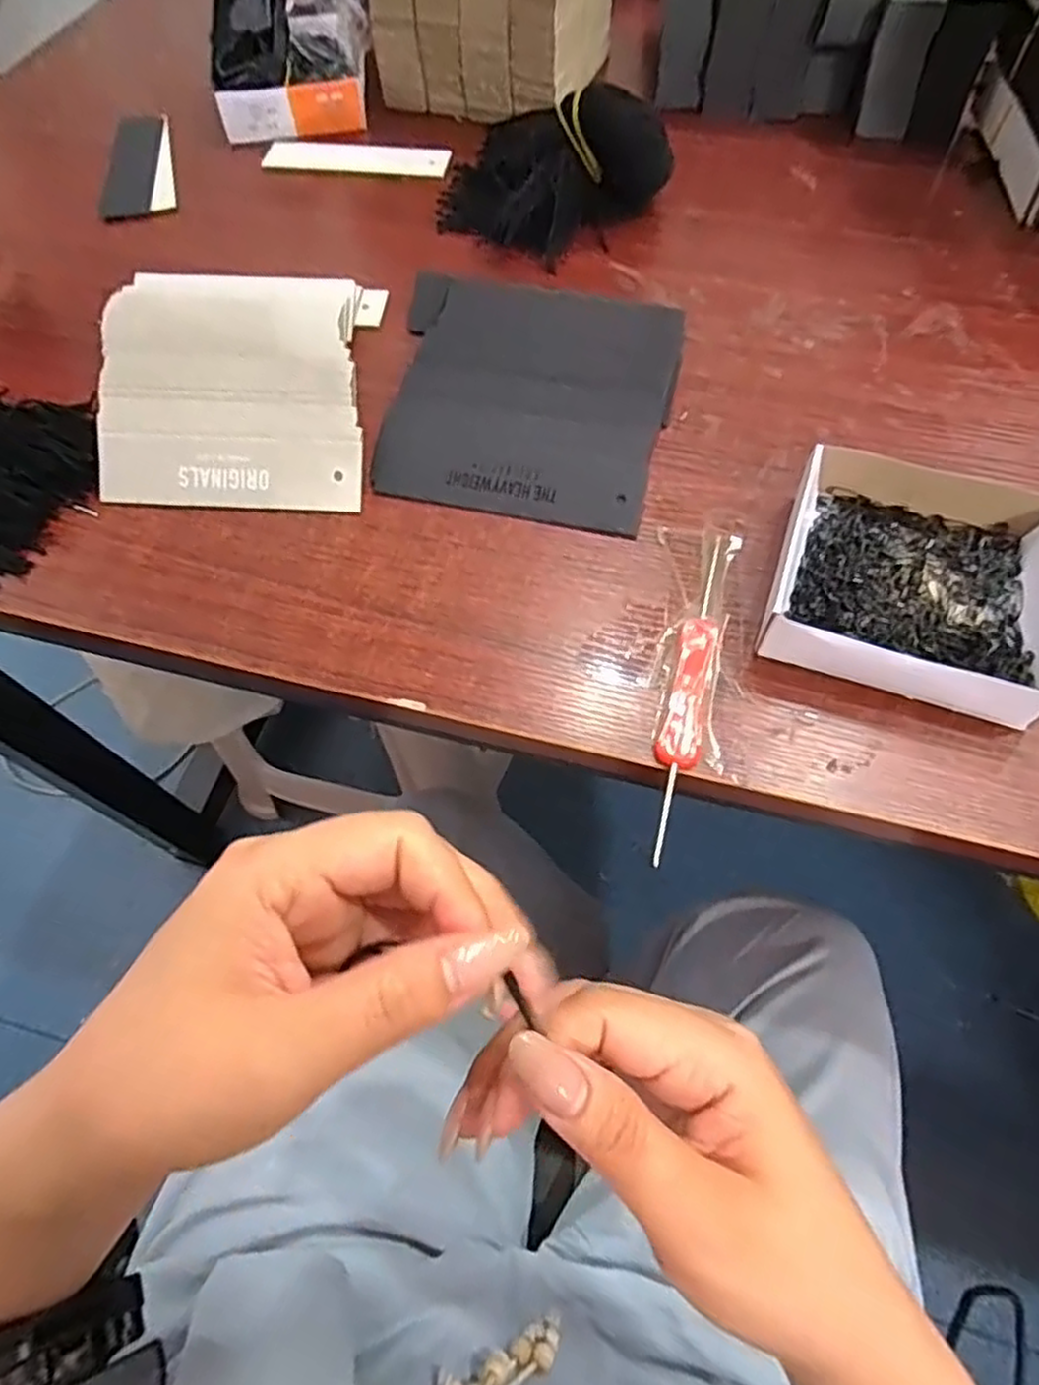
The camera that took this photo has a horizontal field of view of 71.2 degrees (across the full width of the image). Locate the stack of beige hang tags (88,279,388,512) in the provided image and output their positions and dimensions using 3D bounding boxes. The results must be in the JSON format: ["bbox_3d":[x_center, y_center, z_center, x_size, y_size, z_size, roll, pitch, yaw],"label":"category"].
[{"bbox_3d":[-0.143,-0.158,0.366,0.129,0.022,0.160,-5,61,0],"label":"stack of beige hang tags"}]

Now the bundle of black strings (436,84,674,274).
[{"bbox_3d":[0.012,-0.309,0.429,0.141,0.056,0.091,14,63,10],"label":"bundle of black strings"}]

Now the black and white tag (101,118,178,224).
[{"bbox_3d":[-0.259,-0.363,0.500,0.043,0.013,0.135,-10,61,-3],"label":"black and white tag"}]

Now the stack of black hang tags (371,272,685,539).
[{"bbox_3d":[0.003,-0.150,0.362,0.140,0.023,0.141,12,62,10],"label":"stack of black hang tags"}]

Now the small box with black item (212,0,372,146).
[{"bbox_3d":[-0.158,-0.455,0.511,0.102,0.061,0.125,-7,61,-1],"label":"small box with black item"}]

